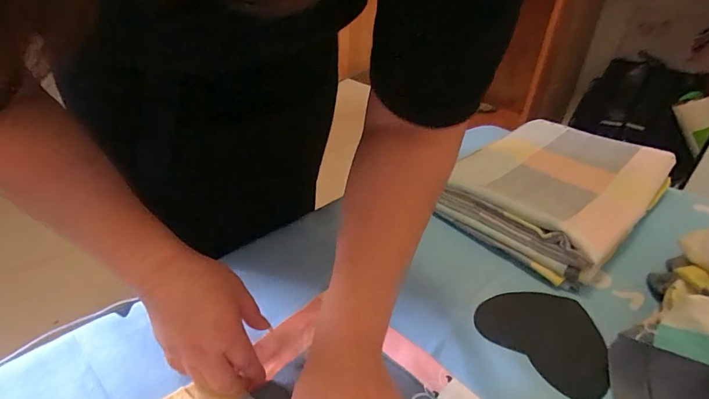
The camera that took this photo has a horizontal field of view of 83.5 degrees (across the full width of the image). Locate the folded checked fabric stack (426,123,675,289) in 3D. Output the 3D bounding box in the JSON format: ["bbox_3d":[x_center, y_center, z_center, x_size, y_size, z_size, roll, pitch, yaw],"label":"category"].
[{"bbox_3d":[0.337,-0.020,0.632,0.387,0.066,0.218,-25,43,-35],"label":"folded checked fabric stack"}]

